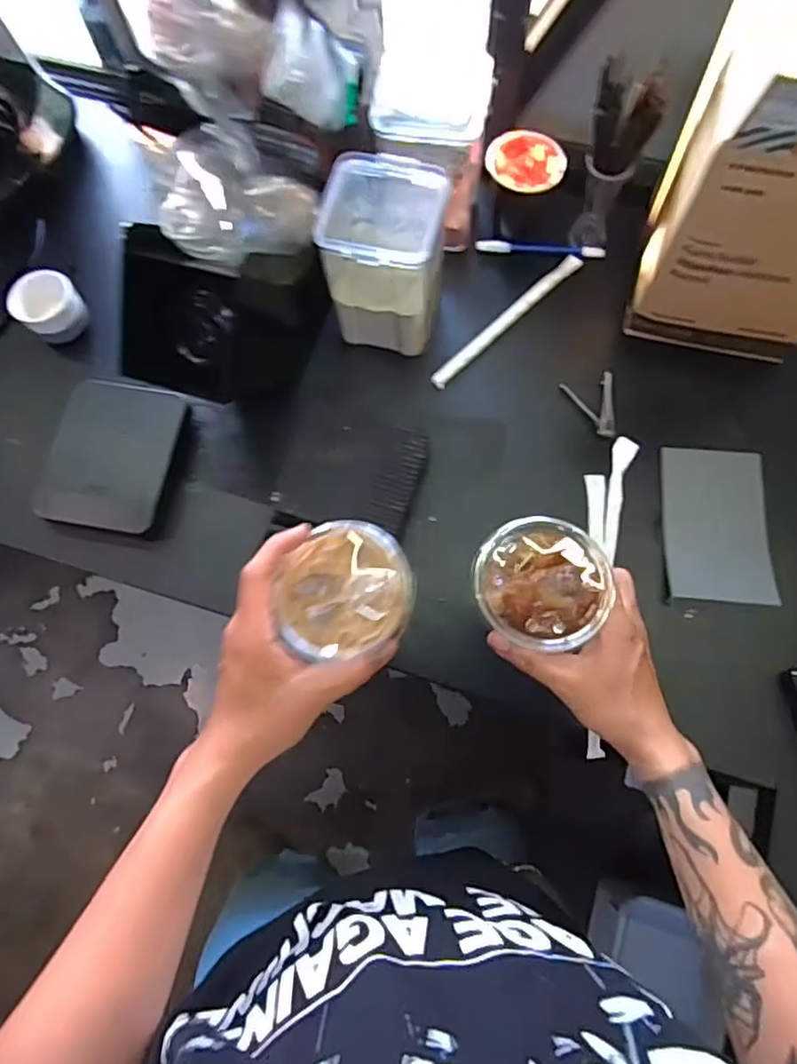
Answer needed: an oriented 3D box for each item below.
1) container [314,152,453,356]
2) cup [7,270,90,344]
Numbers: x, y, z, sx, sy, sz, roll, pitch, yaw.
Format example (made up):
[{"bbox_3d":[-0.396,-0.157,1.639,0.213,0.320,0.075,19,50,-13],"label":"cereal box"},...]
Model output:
[{"bbox_3d":[-0.018,-0.285,0.650,0.123,0.163,0.130,14,74,6],"label":"container"},{"bbox_3d":[-0.388,-0.248,0.702,0.070,0.066,0.067,-1,73,2],"label":"cup"}]

